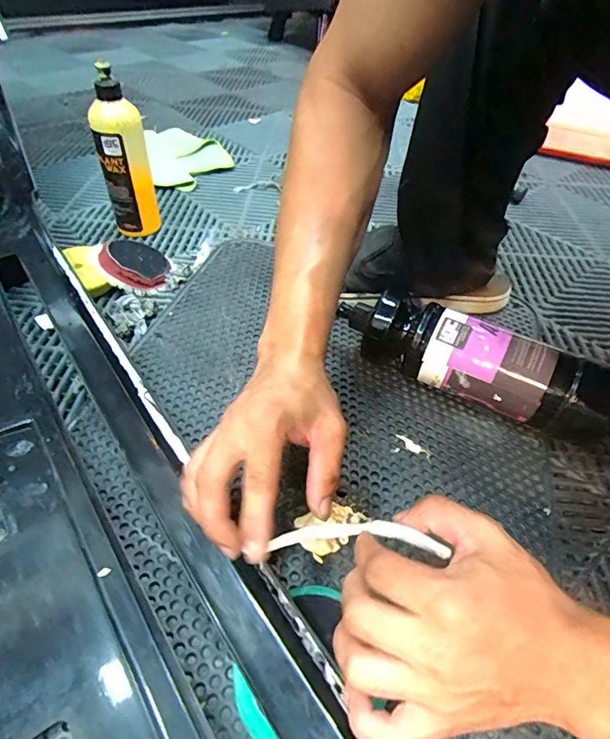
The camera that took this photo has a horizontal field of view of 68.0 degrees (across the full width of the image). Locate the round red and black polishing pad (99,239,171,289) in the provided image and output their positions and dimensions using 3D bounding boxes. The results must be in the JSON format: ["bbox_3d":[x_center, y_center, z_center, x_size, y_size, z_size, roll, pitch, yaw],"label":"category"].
[{"bbox_3d":[-0.221,-0.140,0.591,0.085,0.016,0.084,9,45,-33],"label":"round red and black polishing pad"}]

